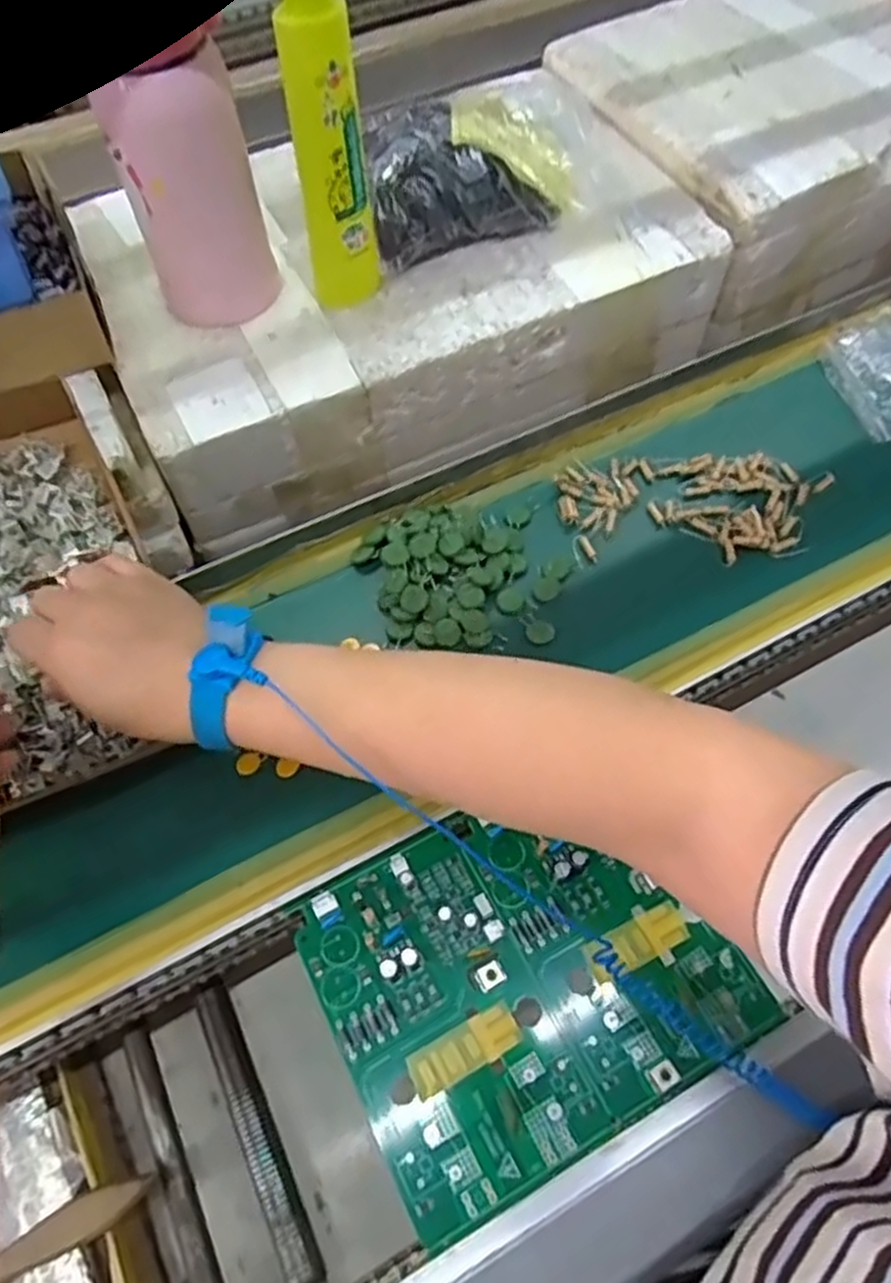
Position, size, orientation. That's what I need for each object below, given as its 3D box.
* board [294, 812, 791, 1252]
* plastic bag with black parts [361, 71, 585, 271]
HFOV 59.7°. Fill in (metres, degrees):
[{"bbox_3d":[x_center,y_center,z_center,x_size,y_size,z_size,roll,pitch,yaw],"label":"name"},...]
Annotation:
[{"bbox_3d":[0.038,0.160,0.384,0.186,0.011,0.158,-26,63,-13],"label":"board"},{"bbox_3d":[0.025,-0.349,0.571,0.187,0.065,0.106,-21,62,-10],"label":"plastic bag with black parts"}]

